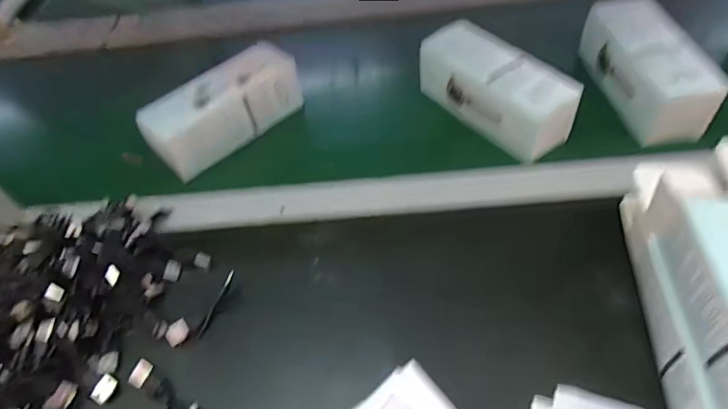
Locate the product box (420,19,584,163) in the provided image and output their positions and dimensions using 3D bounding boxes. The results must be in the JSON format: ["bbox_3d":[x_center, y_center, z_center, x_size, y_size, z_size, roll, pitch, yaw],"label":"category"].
[{"bbox_3d":[0.133,-0.120,0.492,0.068,0.068,0.167,-34,55,-18],"label":"product box"}]

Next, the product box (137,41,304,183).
[{"bbox_3d":[-0.151,-0.106,0.524,0.064,0.062,0.168,35,64,30],"label":"product box"}]

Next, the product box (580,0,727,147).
[{"bbox_3d":[0.292,-0.137,0.490,0.065,0.064,0.171,-8,51,2],"label":"product box"}]

